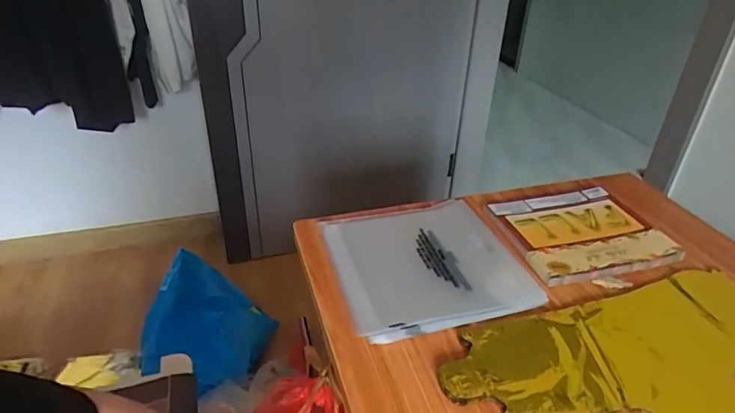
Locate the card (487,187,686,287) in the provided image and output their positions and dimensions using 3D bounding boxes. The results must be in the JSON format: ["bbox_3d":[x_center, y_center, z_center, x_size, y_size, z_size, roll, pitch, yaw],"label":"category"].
[{"bbox_3d":[0.275,0.030,0.648,0.186,0.010,0.163,-8,36,-12],"label":"card"}]

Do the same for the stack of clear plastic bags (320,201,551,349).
[{"bbox_3d":[0.062,0.061,0.586,0.204,0.016,0.203,-9,35,-15],"label":"stack of clear plastic bags"}]

